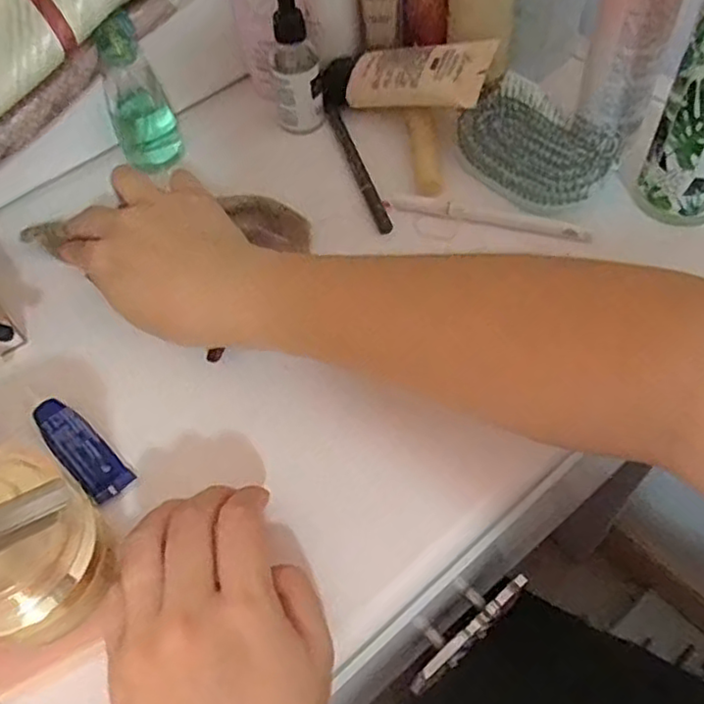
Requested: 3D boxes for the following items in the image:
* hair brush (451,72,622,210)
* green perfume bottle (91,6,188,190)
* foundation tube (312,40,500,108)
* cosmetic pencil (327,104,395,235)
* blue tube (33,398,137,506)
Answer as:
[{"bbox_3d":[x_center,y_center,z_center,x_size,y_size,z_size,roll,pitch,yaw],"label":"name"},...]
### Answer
[{"bbox_3d":[0.118,-0.134,0.447,0.073,0.026,0.098,-40,63,-21],"label":"hair brush"},{"bbox_3d":[-0.139,-0.167,0.448,0.042,0.100,0.032,-27,59,-14],"label":"green perfume bottle"},{"bbox_3d":[0.030,-0.187,0.467,0.128,0.021,0.044,11,55,31],"label":"foundation tube"},{"bbox_3d":[0.004,-0.125,0.462,0.011,0.011,0.122,-17,57,-8],"label":"cosmetic pencil"},{"bbox_3d":[-0.141,0.049,0.356,0.022,0.009,0.065,-40,63,-21],"label":"blue tube"}]

